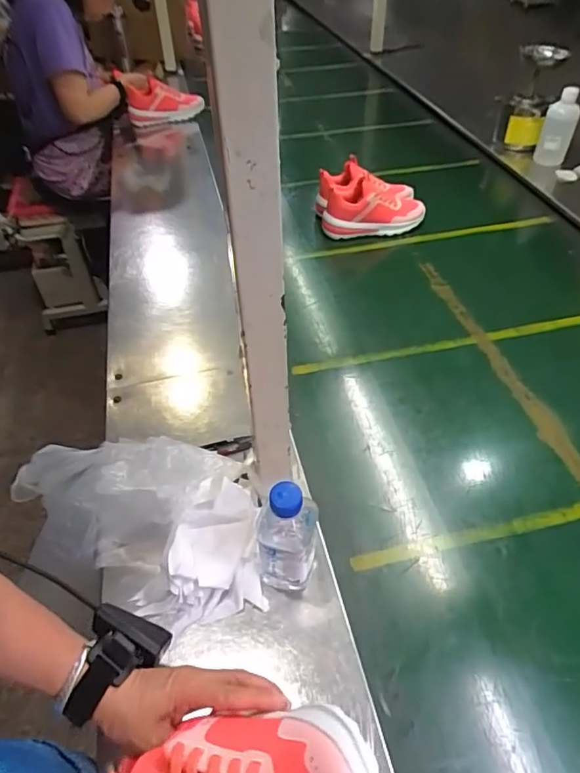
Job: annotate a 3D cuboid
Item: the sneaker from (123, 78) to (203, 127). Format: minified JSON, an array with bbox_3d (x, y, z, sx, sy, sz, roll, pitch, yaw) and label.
[{"bbox_3d":[-0.374,-0.851,1.537,0.218,0.098,0.103,-10,47,-8],"label":"sneaker"}]

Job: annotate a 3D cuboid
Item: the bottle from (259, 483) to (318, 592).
[{"bbox_3d":[-0.002,0.161,0.557,0.064,0.172,0.068,2,47,4],"label":"bottle"}]

